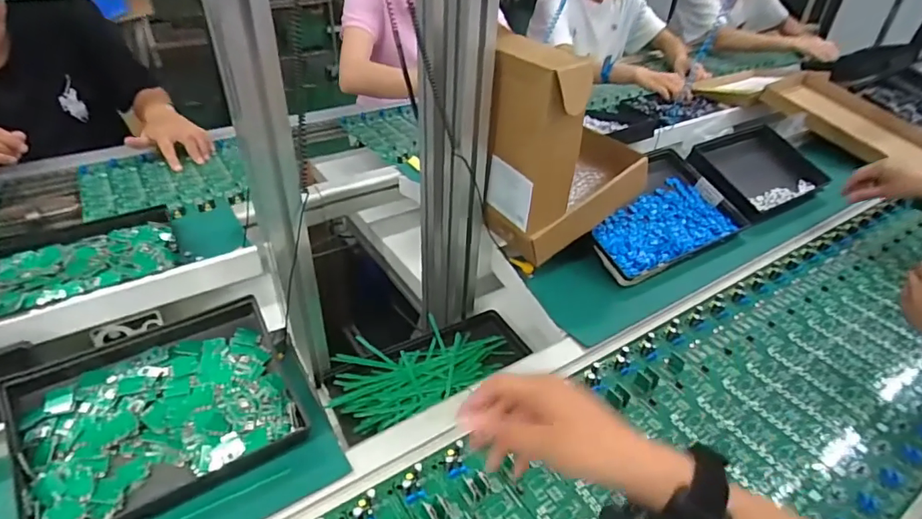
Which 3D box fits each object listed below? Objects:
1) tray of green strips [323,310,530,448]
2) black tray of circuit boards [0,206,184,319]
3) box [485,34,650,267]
[{"bbox_3d":[-0.043,0.160,0.726,0.291,0.060,0.146,-18,40,-23],"label":"tray of green strips"},{"bbox_3d":[-0.514,0.002,0.701,0.232,0.035,0.201,-25,45,-31],"label":"black tray of circuit boards"},{"bbox_3d":[0.149,-0.143,0.672,0.213,0.276,0.115,-24,43,-30],"label":"box"}]

